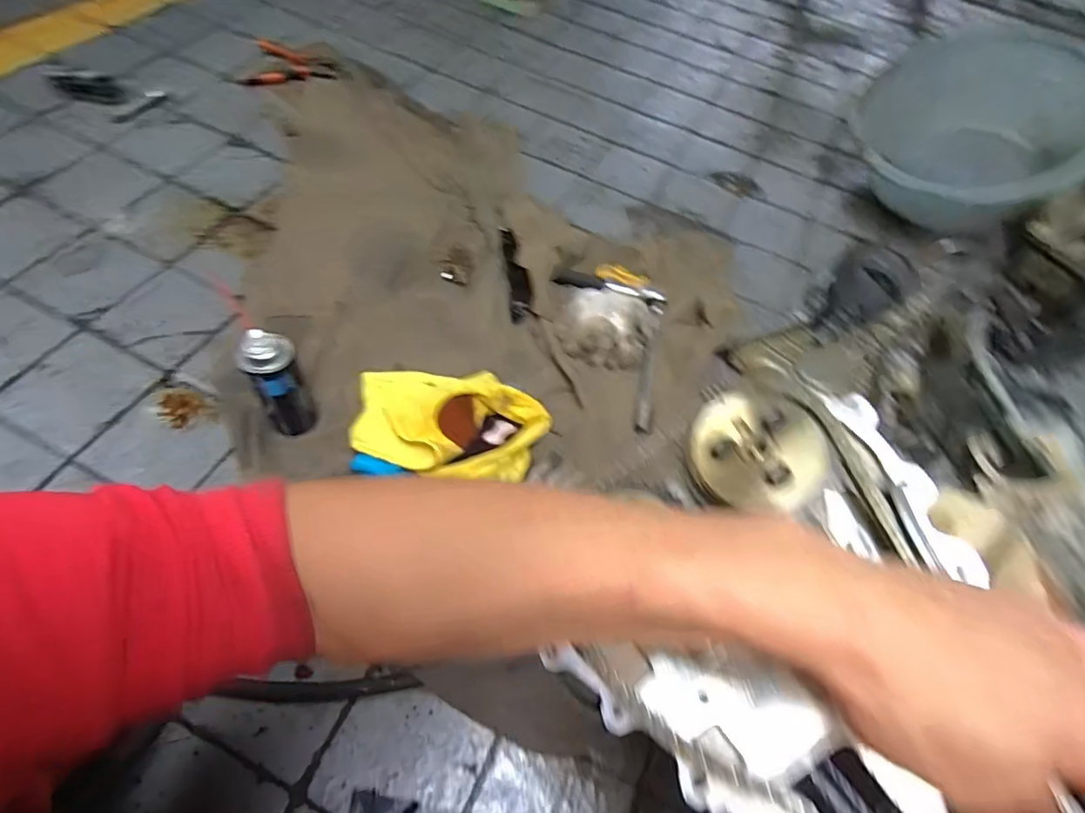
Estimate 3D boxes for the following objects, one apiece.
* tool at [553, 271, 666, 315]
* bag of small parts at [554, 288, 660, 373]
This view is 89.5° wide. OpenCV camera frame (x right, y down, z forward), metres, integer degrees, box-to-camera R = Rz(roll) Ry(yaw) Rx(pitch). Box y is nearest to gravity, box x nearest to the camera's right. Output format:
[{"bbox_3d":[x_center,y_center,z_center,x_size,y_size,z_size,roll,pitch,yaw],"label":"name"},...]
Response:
[{"bbox_3d":[0.117,-0.204,0.943,0.194,0.022,0.032,20,57,5],"label":"tool"},{"bbox_3d":[0.103,-0.133,0.908,0.152,0.045,0.147,22,57,6],"label":"bag of small parts"}]

